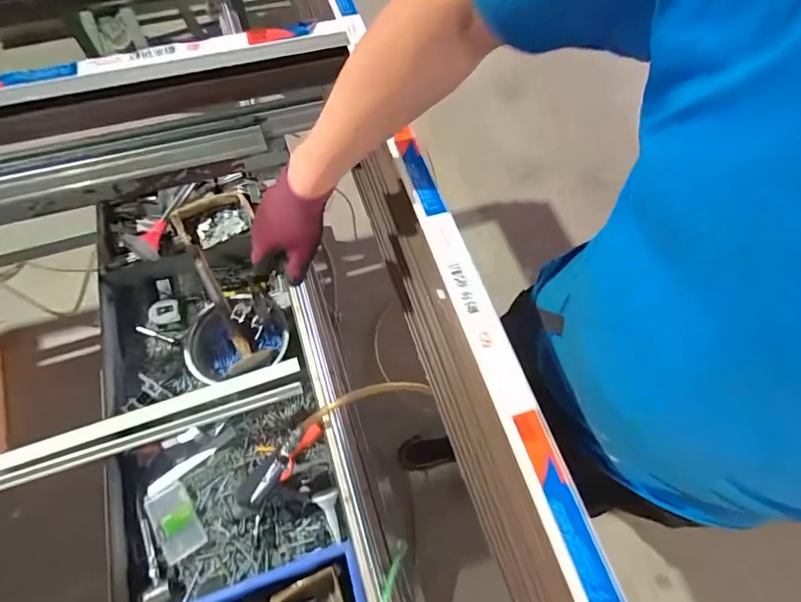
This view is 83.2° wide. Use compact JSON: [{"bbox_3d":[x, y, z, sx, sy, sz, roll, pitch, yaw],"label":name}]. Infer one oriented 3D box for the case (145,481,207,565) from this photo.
[{"bbox_3d":[-0.411,0.399,0.819,0.071,0.024,0.122,-31,67,-16],"label":"case"}]

